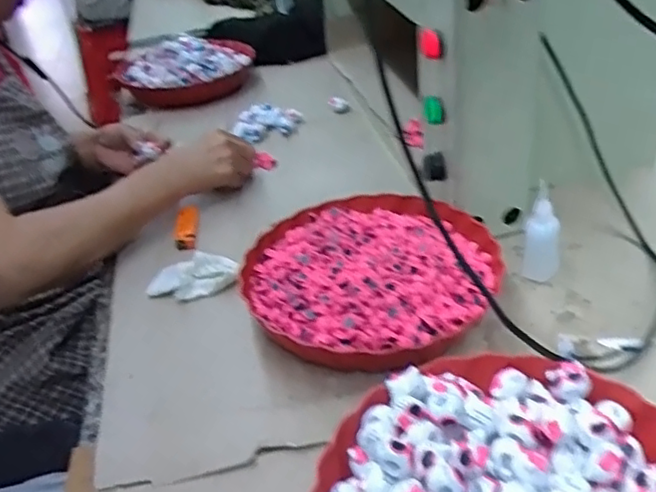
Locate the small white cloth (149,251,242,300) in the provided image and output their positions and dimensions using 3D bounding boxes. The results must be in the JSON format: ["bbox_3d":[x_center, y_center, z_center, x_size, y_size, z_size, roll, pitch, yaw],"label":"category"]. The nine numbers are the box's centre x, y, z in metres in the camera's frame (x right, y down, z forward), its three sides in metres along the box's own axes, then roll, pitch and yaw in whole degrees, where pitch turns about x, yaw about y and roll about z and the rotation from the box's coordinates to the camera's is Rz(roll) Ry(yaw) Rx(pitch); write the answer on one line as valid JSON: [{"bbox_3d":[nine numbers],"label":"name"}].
[{"bbox_3d":[-0.143,0.034,0.684,0.097,0.037,0.031,-15,35,-11],"label":"small white cloth"}]

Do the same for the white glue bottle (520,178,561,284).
[{"bbox_3d":[0.208,-0.011,0.626,0.032,0.090,0.034,8,38,22],"label":"white glue bottle"}]

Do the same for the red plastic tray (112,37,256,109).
[{"bbox_3d":[-0.265,-0.340,1.228,0.254,0.085,0.226,-15,35,-11],"label":"red plastic tray"}]

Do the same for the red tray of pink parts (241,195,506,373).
[{"bbox_3d":[0.036,0.015,0.626,0.241,0.045,0.246,19,43,33],"label":"red tray of pink parts"}]

